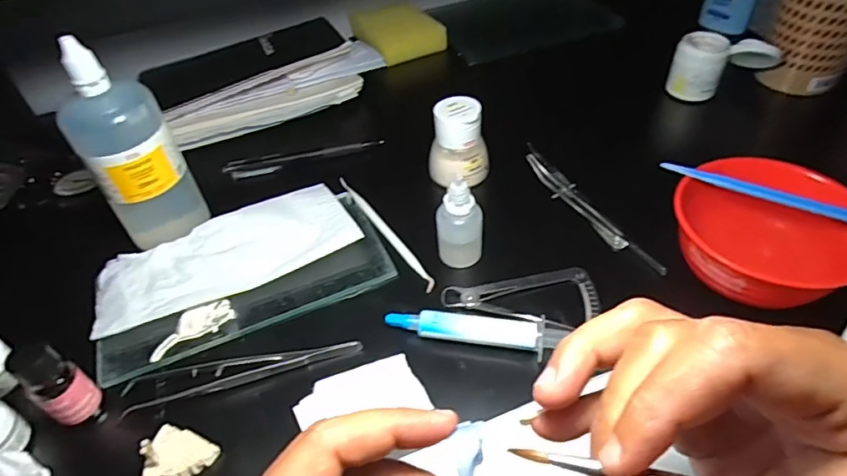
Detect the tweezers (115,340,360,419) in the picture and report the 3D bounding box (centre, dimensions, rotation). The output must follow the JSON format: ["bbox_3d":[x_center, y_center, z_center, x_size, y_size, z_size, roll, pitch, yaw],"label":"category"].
[{"bbox_3d":[-0.111,0.079,0.323,0.142,0.005,0.024,-15,47,-9],"label":"tweezers"}]

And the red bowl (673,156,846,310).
[{"bbox_3d":[0.215,-0.002,0.328,0.101,0.041,0.105,-3,46,4],"label":"red bowl"}]

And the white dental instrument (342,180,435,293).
[{"bbox_3d":[-0.030,-0.007,0.402,0.009,0.004,0.139,-26,49,-19],"label":"white dental instrument"}]

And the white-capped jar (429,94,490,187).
[{"bbox_3d":[0.028,-0.077,0.421,0.047,0.058,0.041,-2,46,3],"label":"white-capped jar"}]

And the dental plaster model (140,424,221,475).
[{"bbox_3d":[-0.136,0.120,0.283,0.036,0.011,0.030,18,50,21],"label":"dental plaster model"}]

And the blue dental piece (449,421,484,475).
[{"bbox_3d":[0.019,0.084,0.175,0.012,0.006,0.043,-12,83,-5],"label":"blue dental piece"}]

